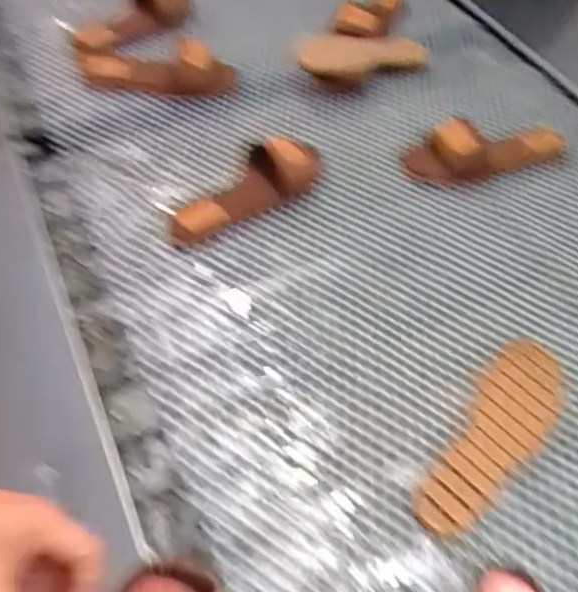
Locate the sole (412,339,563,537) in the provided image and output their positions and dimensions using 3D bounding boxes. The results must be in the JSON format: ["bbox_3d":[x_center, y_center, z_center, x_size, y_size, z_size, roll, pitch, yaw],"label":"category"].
[{"bbox_3d":[0.220,0.146,0.598,0.079,0.015,0.249,32,57,19],"label":"sole"}]

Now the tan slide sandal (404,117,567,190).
[{"bbox_3d":[0.294,-0.225,0.860,0.250,0.050,0.094,-19,57,-16],"label":"tan slide sandal"}]

